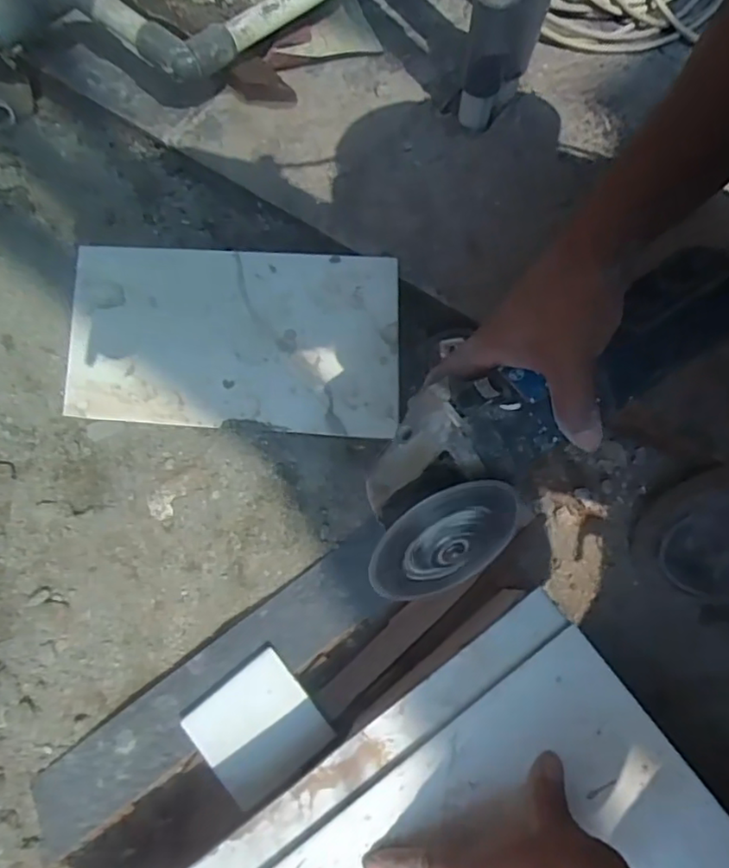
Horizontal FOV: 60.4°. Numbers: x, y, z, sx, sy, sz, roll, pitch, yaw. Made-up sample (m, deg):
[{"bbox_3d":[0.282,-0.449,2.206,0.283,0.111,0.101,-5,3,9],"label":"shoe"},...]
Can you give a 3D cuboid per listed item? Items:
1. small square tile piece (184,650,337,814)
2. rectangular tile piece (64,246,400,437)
[{"bbox_3d":[-0.082,0.229,0.489,0.087,0.014,0.082,-38,76,-9],"label":"small square tile piece"},{"bbox_3d":[-0.112,-0.086,0.554,0.281,0.006,0.166,1,78,-3],"label":"rectangular tile piece"}]

